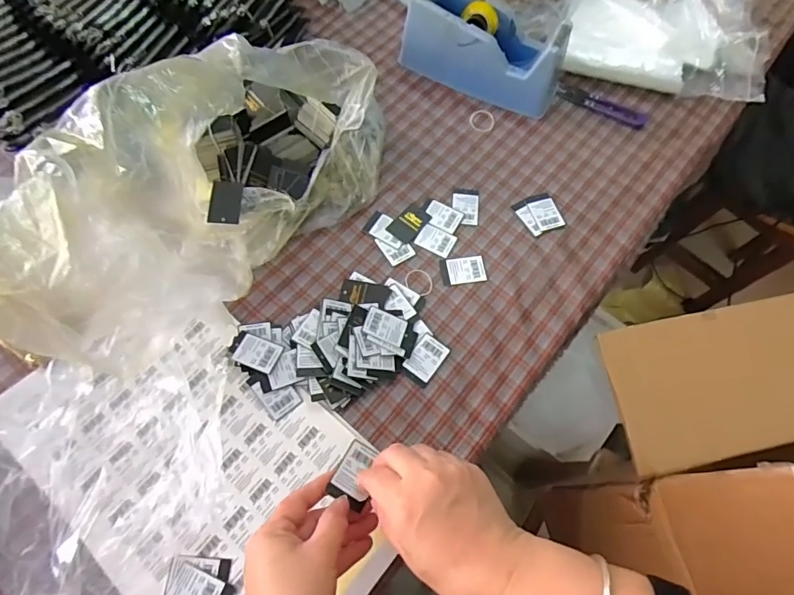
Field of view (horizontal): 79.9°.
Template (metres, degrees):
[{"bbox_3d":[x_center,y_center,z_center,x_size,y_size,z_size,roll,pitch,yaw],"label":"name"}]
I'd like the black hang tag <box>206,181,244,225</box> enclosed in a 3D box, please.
[{"bbox_3d":[-0.180,-0.100,0.498,0.032,0.005,0.055,0,63,-5],"label":"black hang tag"}]

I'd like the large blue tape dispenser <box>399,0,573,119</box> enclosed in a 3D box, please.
[{"bbox_3d":[0.111,-0.315,0.598,0.202,0.091,0.082,25,69,7],"label":"large blue tape dispenser"}]

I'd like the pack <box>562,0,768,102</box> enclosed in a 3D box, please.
[{"bbox_3d":[0.374,-0.371,0.645,0.277,0.043,0.215,12,68,2],"label":"pack"}]

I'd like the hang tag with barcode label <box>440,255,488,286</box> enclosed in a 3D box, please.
[{"bbox_3d":[0.073,-0.030,0.520,0.048,0.004,0.032,-6,68,-5],"label":"hang tag with barcode label"}]

